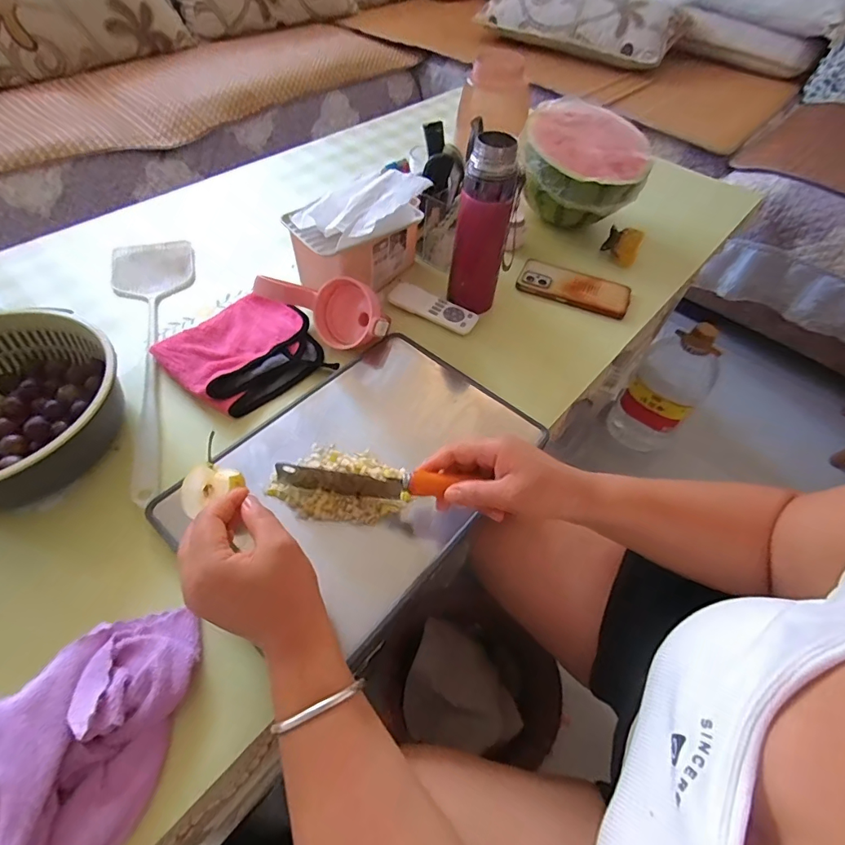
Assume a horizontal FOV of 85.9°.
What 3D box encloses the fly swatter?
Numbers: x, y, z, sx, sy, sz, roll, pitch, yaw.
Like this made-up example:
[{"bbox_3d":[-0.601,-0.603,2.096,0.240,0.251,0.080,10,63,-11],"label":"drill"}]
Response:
[{"bbox_3d":[-0.333,-0.101,0.572,0.104,0.010,0.451,-15,56,-15],"label":"fly swatter"}]

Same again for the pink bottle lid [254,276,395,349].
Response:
[{"bbox_3d":[-0.119,-0.142,0.568,0.159,0.064,0.065,19,54,9],"label":"pink bottle lid"}]

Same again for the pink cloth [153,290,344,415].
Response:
[{"bbox_3d":[-0.216,-0.089,0.563,0.157,0.022,0.169,38,59,21],"label":"pink cloth"}]

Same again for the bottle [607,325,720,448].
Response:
[{"bbox_3d":[0.540,-0.078,1.016,0.138,0.336,0.154,34,58,19],"label":"bottle"}]

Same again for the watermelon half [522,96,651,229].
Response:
[{"bbox_3d":[0.248,-0.392,0.716,0.192,0.127,0.157,17,54,8],"label":"watermelon half"}]

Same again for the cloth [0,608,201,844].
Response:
[{"bbox_3d":[-0.260,0.248,0.302,0.238,0.067,0.140,-33,63,-26],"label":"cloth"}]

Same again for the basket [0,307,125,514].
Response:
[{"bbox_3d":[-0.422,-0.006,0.463,0.219,0.088,0.188,-30,61,-24],"label":"basket"}]

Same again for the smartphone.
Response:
[{"bbox_3d":[0.227,-0.202,0.682,0.162,0.018,0.072,22,55,11],"label":"smartphone"}]

